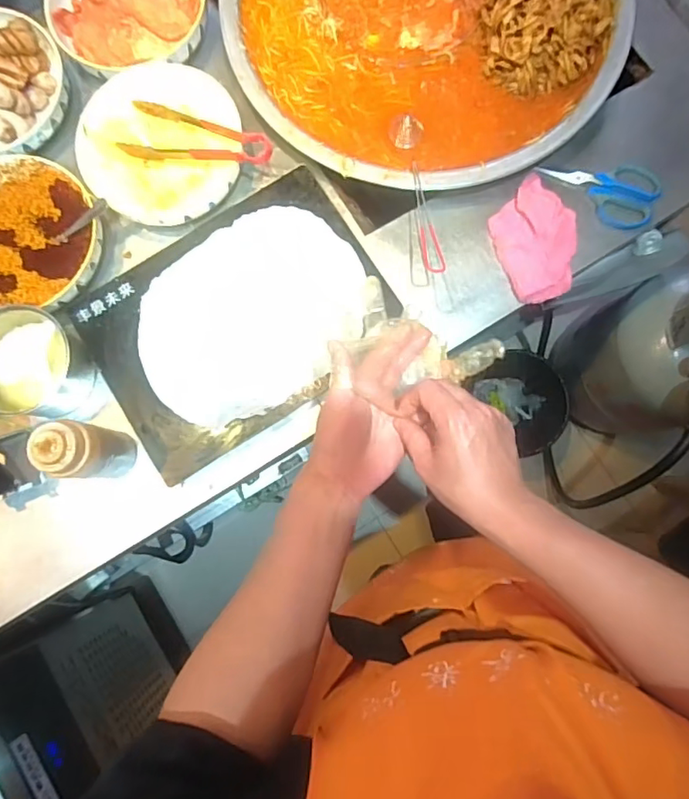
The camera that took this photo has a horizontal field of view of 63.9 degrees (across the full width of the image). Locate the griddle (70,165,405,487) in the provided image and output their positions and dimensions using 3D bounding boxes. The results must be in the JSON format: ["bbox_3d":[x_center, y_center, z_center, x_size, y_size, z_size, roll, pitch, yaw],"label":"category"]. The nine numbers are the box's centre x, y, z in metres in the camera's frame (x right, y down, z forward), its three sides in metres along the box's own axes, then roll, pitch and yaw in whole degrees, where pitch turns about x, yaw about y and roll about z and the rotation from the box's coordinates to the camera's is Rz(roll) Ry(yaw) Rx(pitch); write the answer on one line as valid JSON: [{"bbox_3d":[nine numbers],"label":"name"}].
[{"bbox_3d":[-0.145,-0.110,0.764,0.390,0.030,0.302,-30,82,-3],"label":"griddle"}]

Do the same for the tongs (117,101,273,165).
[{"bbox_3d":[-0.203,-0.364,0.772,0.239,0.039,0.082,15,82,17],"label":"tongs"}]

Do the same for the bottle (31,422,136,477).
[{"bbox_3d":[-0.311,0.060,0.674,0.053,0.156,0.066,10,82,3],"label":"bottle"}]

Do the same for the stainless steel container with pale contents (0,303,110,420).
[{"bbox_3d":[-0.415,-0.047,0.741,0.137,0.116,0.131,-1,82,2],"label":"stainless steel container with pale contents"}]

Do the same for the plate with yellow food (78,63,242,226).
[{"bbox_3d":[-0.253,-0.359,0.790,0.218,0.058,0.214,0,82,2],"label":"plate with yellow food"}]

